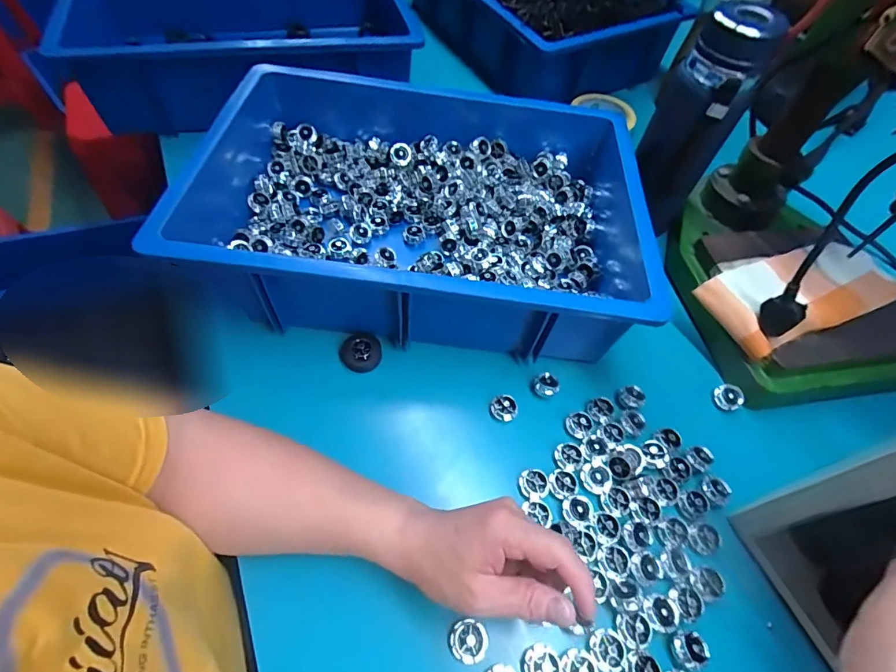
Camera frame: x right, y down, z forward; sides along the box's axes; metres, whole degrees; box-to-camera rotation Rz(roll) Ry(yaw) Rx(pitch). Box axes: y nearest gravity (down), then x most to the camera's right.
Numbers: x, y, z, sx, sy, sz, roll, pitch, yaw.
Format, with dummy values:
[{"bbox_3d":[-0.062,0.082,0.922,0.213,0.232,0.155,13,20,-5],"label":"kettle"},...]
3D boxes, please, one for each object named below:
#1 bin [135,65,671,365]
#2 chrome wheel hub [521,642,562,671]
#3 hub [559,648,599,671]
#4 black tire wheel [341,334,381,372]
[{"bbox_3d":[-0.038,-0.159,0.478,0.485,0.099,0.358,10,57,3],"label":"bin"},{"bbox_3d":[0.065,0.230,0.306,0.026,0.006,0.025,-11,58,-11],"label":"chrome wheel hub"},{"bbox_3d":[0.091,0.235,0.307,0.028,0.005,0.026,2,57,-2],"label":"hub"},{"bbox_3d":[-0.084,0.017,0.428,0.038,0.020,0.038,2,57,-2],"label":"black tire wheel"}]

